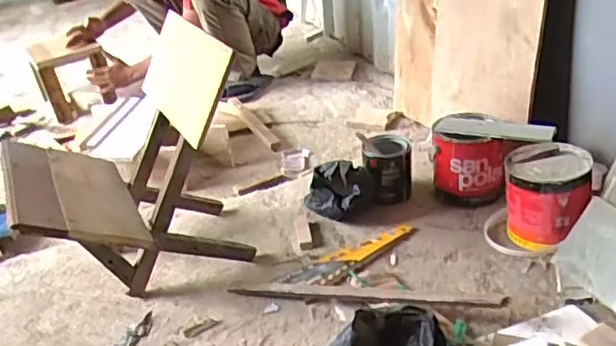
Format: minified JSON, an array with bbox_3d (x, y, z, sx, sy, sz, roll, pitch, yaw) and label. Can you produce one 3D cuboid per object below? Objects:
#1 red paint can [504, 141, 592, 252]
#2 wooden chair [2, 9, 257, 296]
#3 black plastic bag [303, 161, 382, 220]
[{"bbox_3d":[0.449,0.051,1.209,0.149,0.164,0.128,3,30,17],"label":"red paint can"},{"bbox_3d":[-0.344,-0.002,1.183,0.377,0.455,0.317,-18,30,-20],"label":"wooden chair"},{"bbox_3d":[0.061,0.048,1.345,0.149,0.128,0.105,5,30,20],"label":"black plastic bag"}]

